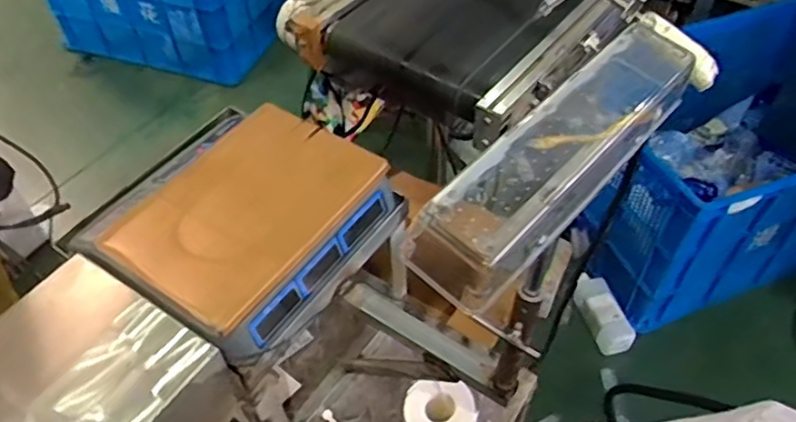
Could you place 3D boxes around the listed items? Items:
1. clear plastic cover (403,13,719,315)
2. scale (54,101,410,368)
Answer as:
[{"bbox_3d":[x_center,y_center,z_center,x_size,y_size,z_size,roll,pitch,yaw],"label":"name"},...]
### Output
[{"bbox_3d":[0.135,-0.055,0.468,0.070,0.047,0.321,35,58,27],"label":"clear plastic cover"},{"bbox_3d":[-0.190,0.012,0.817,0.257,0.118,0.321,28,55,23],"label":"scale"}]

